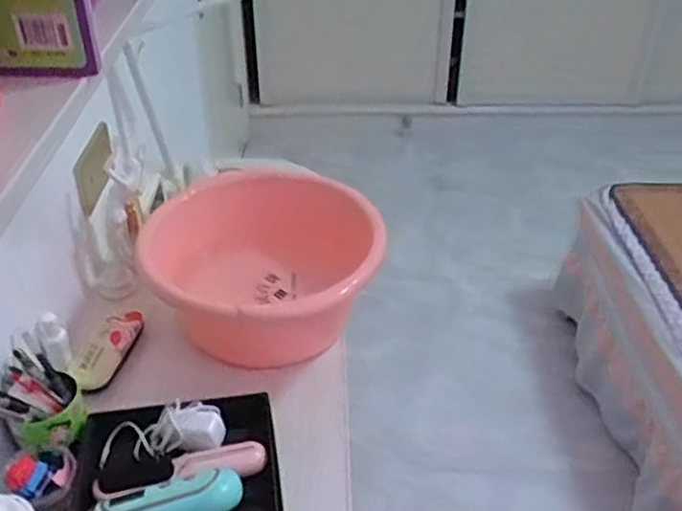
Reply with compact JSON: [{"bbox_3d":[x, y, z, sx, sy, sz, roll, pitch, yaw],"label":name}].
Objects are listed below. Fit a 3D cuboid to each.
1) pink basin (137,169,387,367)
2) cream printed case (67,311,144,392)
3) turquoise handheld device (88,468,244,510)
[{"bbox_3d":[-0.114,0.024,1.061,0.352,0.162,0.352,-1,36,0],"label":"pink basin"},{"bbox_3d":[-0.328,0.131,1.001,0.052,0.032,0.132,9,37,13],"label":"cream printed case"},{"bbox_3d":[-0.186,0.263,0.747,0.167,0.031,0.061,-9,37,-12],"label":"turquoise handheld device"}]

